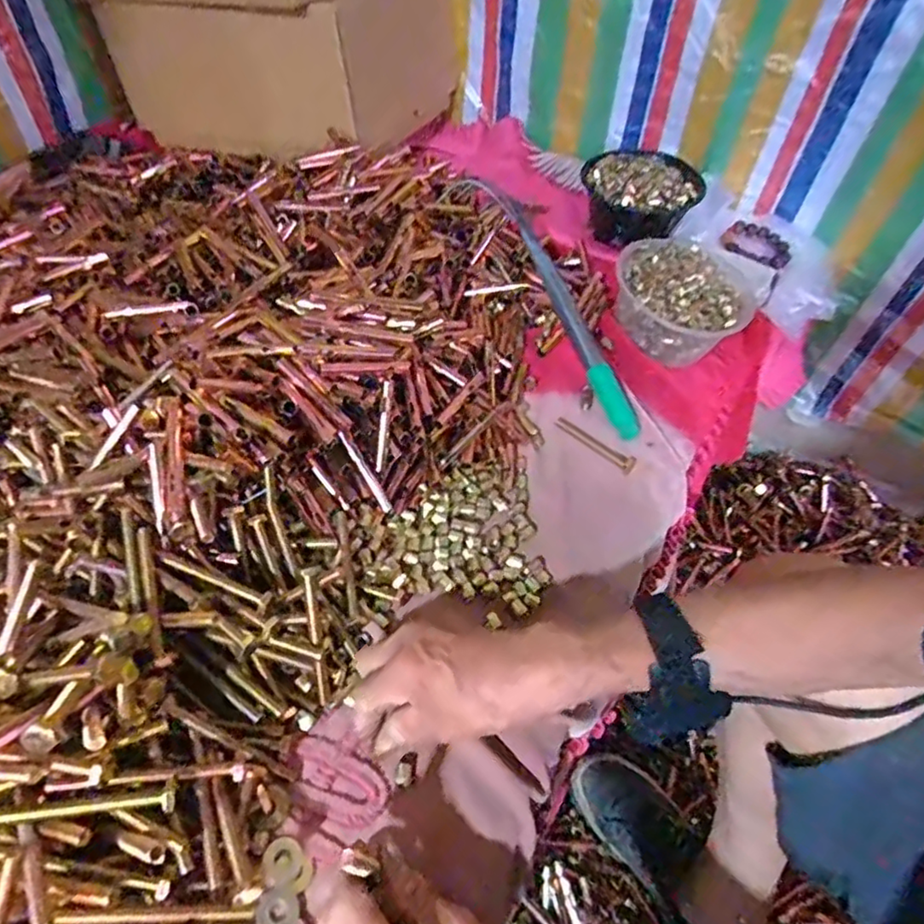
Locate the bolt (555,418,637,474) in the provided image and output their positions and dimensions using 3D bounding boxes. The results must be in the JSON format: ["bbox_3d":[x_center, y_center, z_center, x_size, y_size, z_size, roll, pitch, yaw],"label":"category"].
[{"bbox_3d":[0.140,-0.021,0.646,0.094,0.011,0.019,37,58,21],"label":"bolt"}]

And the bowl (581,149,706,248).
[{"bbox_3d":[0.248,-0.383,0.861,0.156,0.078,0.151,3,51,-3],"label":"bowl"}]

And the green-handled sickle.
[{"bbox_3d":[0.102,-0.191,0.701,0.042,0.030,0.375,-21,76,-21],"label":"green-handled sickle"}]

